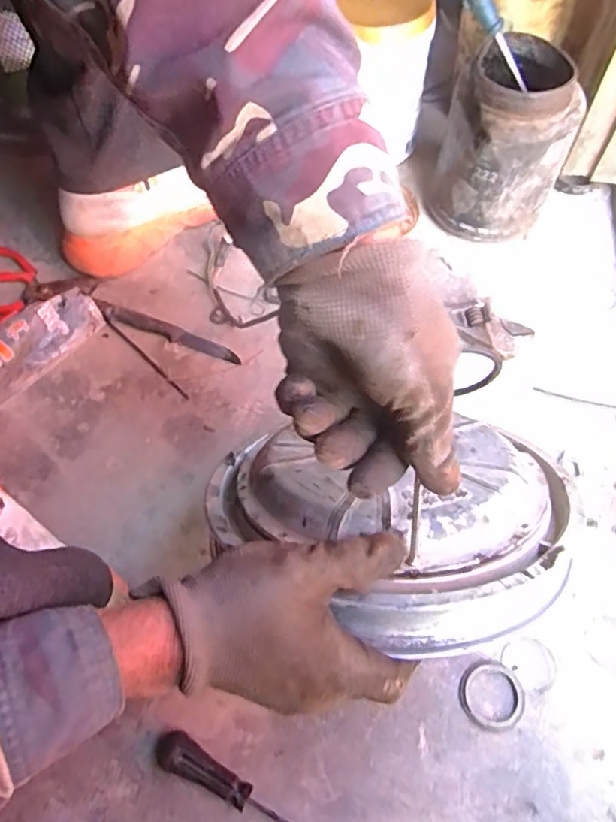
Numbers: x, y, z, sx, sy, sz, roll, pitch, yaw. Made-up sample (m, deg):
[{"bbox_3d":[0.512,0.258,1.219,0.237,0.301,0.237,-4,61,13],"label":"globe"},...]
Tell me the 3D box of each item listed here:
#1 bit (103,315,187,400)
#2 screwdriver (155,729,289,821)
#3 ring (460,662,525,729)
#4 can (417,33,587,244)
[{"bbox_3d":[-0.177,-0.059,0.630,0.006,0.008,0.144,-42,68,-18],"label":"bit"},{"bbox_3d":[-0.049,0.287,0.423,0.150,0.023,0.025,29,67,17],"label":"screwdriver"},{"bbox_3d":[0.147,0.226,0.460,0.049,0.004,0.048,-1,62,2],"label":"ring"},{"bbox_3d":[0.217,-0.300,0.639,0.136,0.149,0.136,24,65,14],"label":"can"}]

